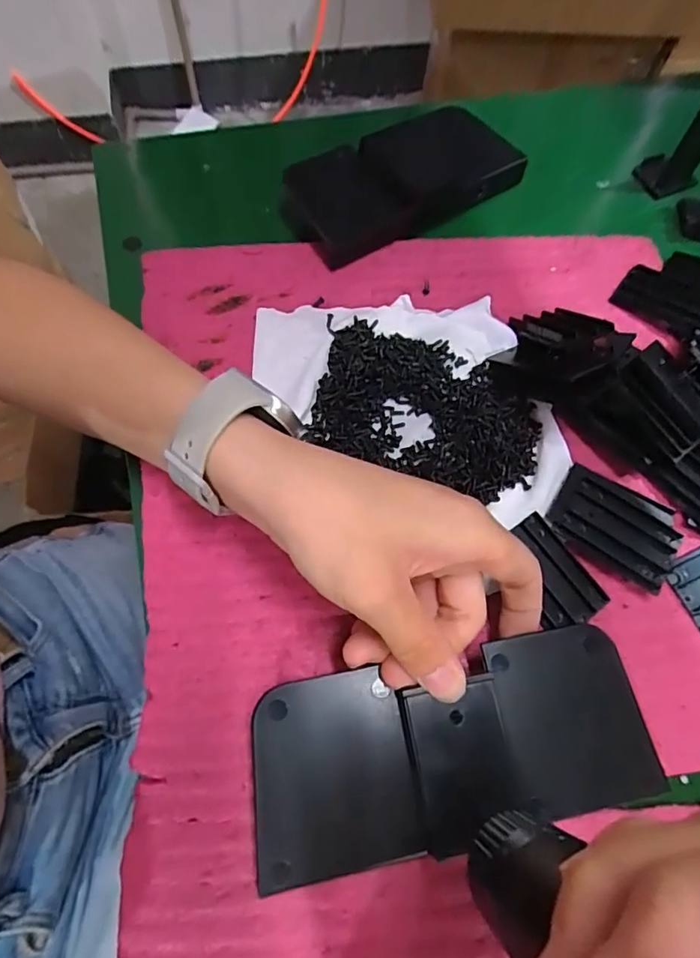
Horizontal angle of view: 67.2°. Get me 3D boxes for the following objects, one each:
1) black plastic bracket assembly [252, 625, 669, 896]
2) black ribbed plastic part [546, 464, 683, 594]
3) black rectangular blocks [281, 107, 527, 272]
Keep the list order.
[{"bbox_3d":[0.042,0.107,0.211,0.159,0.013,0.068,-10,69,-7],"label":"black plastic bracket assembly"},{"bbox_3d":[0.133,0.021,0.262,0.060,0.007,0.044,27,69,9],"label":"black ribbed plastic part"},{"bbox_3d":[0.039,-0.197,0.341,0.151,0.022,0.082,-23,70,-11],"label":"black rectangular blocks"}]

